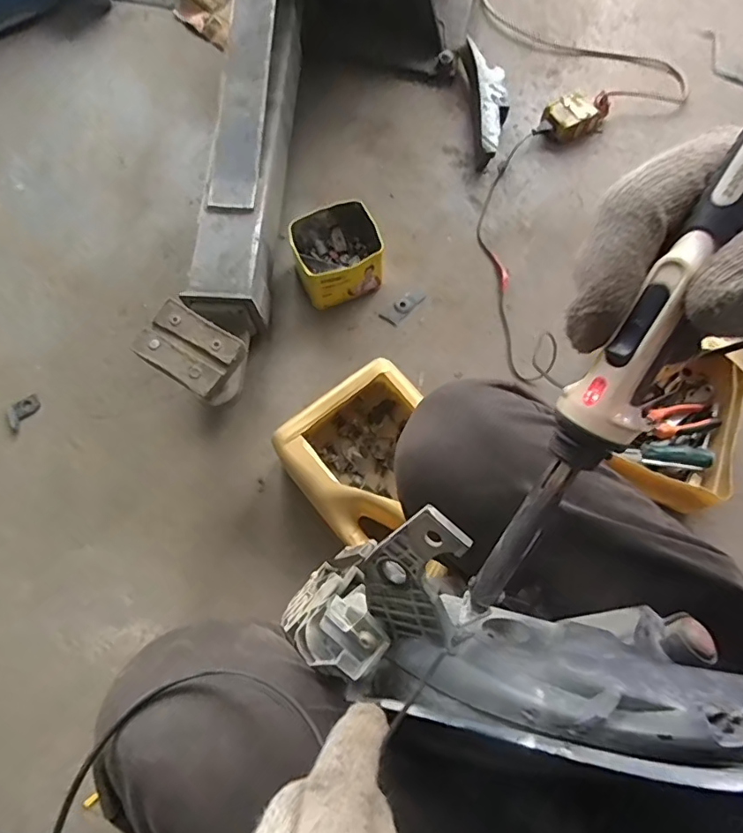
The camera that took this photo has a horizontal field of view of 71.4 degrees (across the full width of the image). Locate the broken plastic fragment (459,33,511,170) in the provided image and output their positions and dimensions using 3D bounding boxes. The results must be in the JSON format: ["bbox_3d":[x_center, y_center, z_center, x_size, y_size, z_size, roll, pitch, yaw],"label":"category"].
[{"bbox_3d":[0.217,-0.593,0.969,0.068,0.060,0.275,-4,70,-2],"label":"broken plastic fragment"}]

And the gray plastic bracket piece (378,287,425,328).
[{"bbox_3d":[0.053,-0.183,0.853,0.032,0.004,0.085,40,74,12],"label":"gray plastic bracket piece"}]

